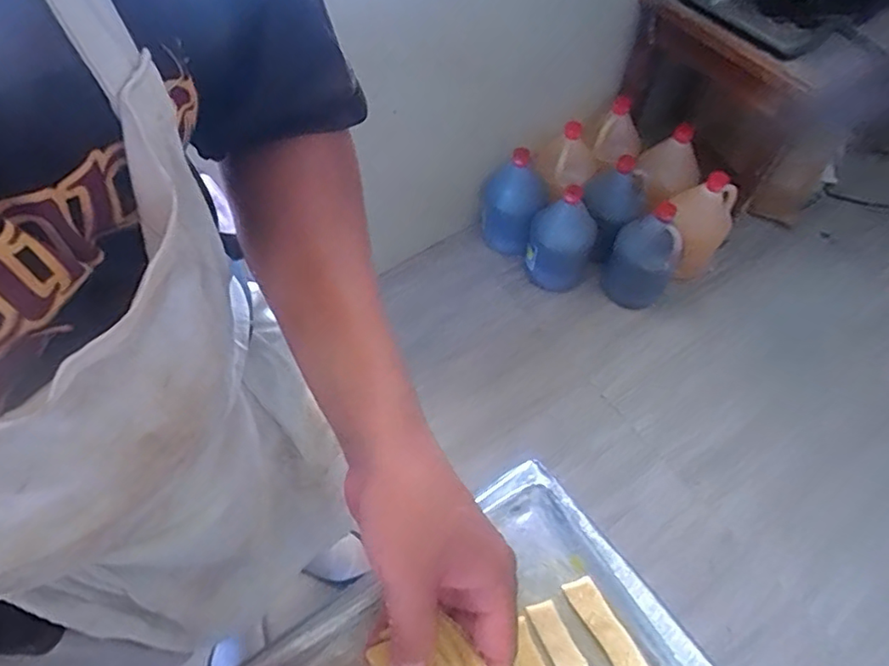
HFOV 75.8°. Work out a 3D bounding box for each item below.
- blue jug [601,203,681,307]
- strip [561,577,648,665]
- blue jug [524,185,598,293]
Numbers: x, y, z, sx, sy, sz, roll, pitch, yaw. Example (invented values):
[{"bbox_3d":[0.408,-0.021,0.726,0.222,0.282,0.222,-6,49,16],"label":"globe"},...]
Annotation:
[{"bbox_3d":[0.483,-0.184,1.421,0.151,0.265,0.135,19,59,14],"label":"blue jug"},{"bbox_3d":[0.090,0.165,0.318,0.017,0.004,0.058,-28,64,-15],"label":"strip"},{"bbox_3d":[0.300,-0.223,1.468,0.144,0.234,0.152,0,60,0],"label":"blue jug"}]

